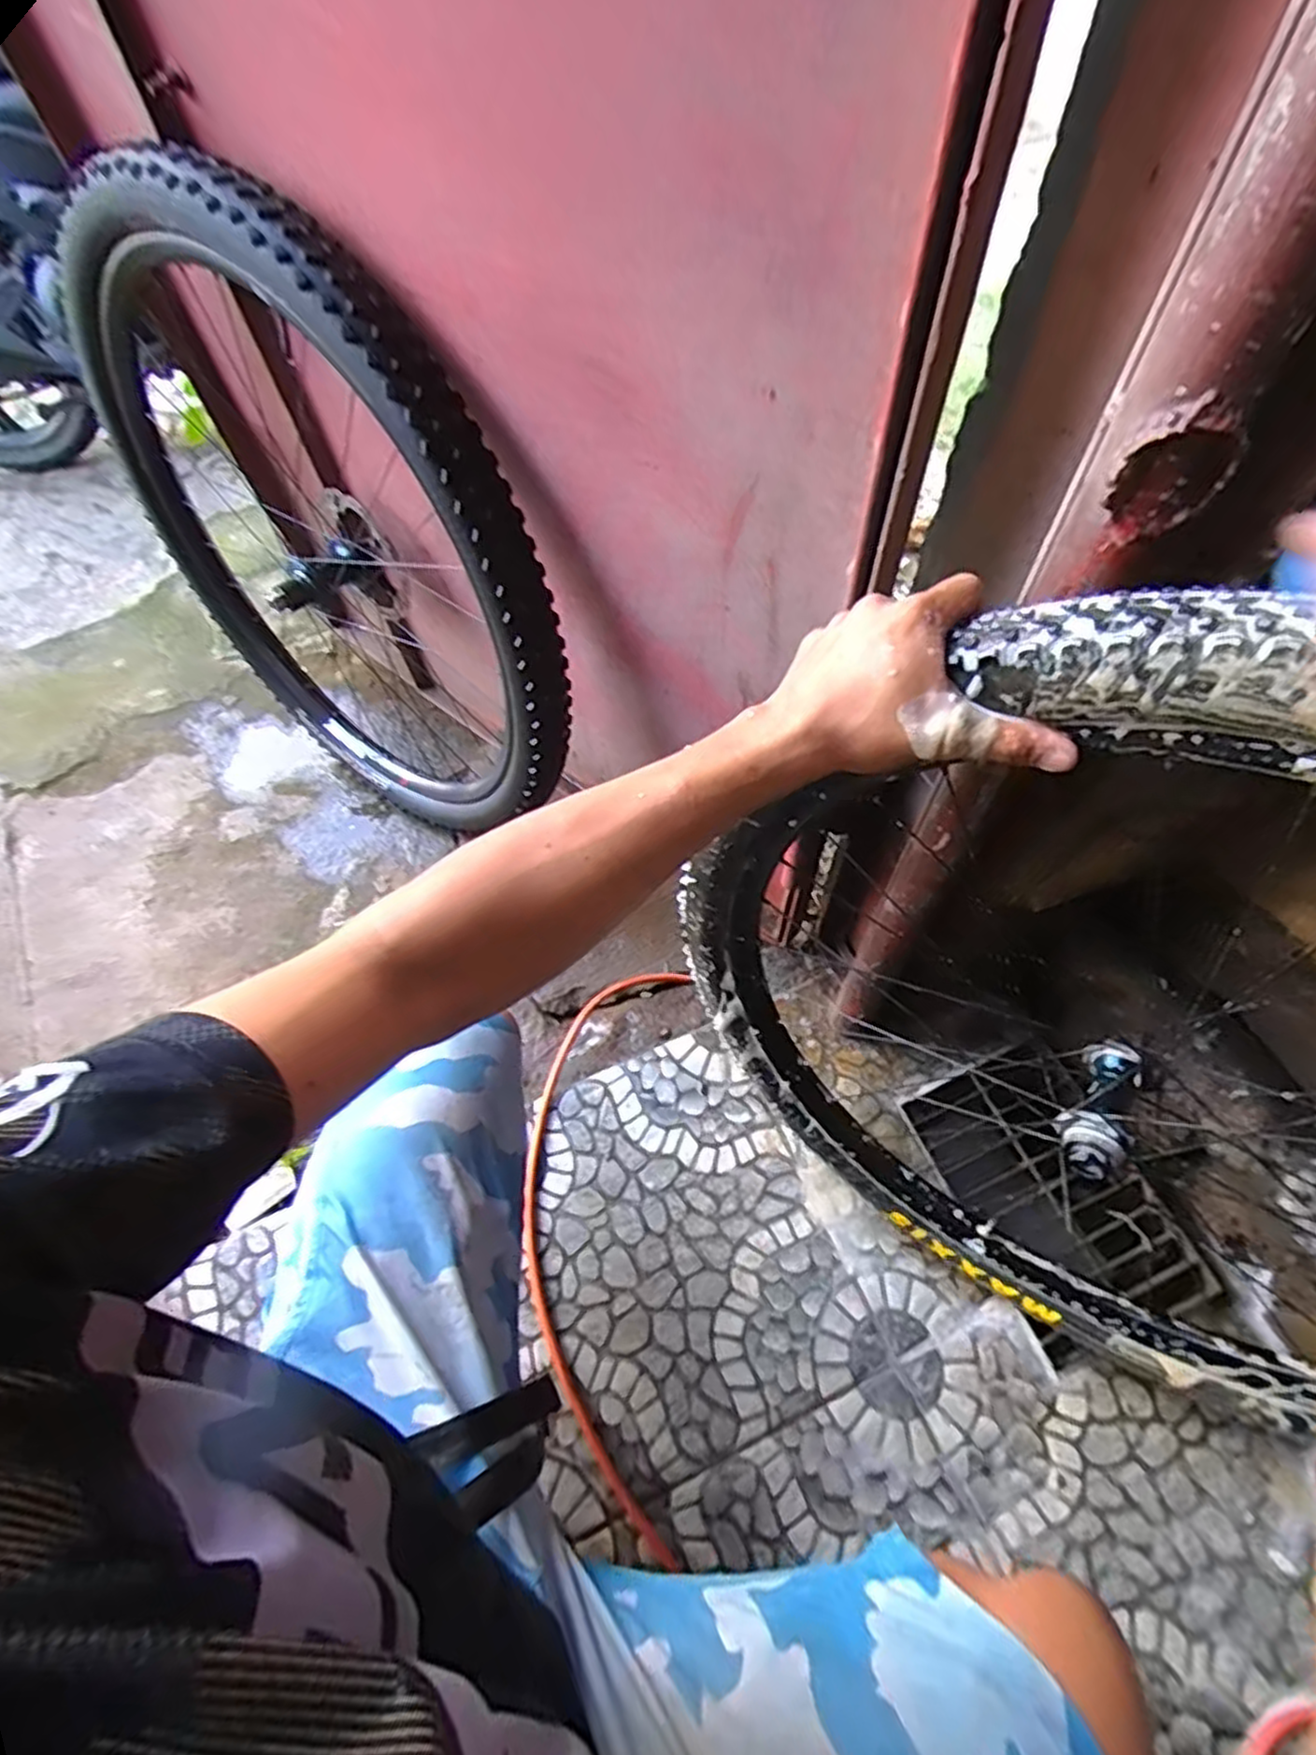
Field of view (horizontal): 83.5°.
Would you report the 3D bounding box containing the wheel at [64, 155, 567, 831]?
[{"bbox_3d":[-0.359,-0.333,0.834,0.641,0.713,0.160,36,68,21],"label":"wheel"}]

